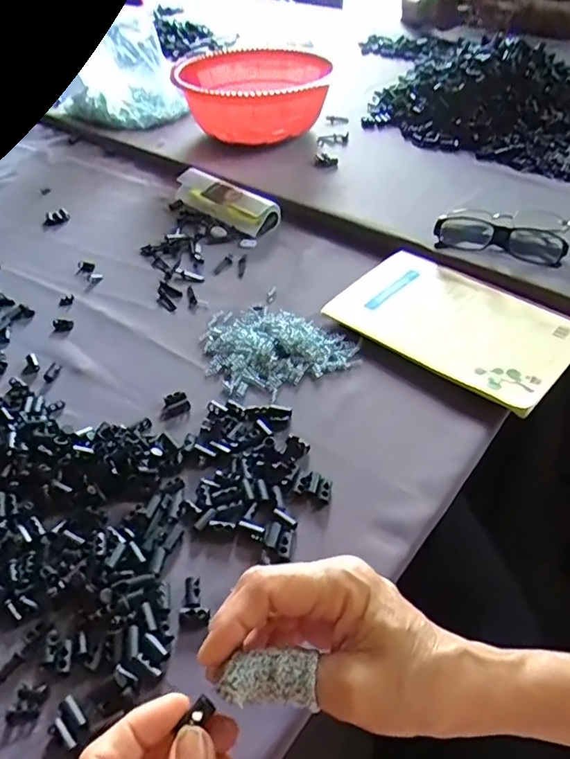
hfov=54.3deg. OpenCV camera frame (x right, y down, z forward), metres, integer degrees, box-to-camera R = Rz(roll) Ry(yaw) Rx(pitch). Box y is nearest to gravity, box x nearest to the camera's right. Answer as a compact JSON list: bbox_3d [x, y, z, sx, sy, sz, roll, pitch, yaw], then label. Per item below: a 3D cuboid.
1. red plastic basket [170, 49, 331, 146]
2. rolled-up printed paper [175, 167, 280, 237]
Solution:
[{"bbox_3d":[-0.043,-0.433,0.853,0.210,0.094,0.194,2,44,7],"label":"red plastic basket"},{"bbox_3d":[-0.076,-0.227,0.694,0.159,0.031,0.043,33,56,33],"label":"rolled-up printed paper"}]

